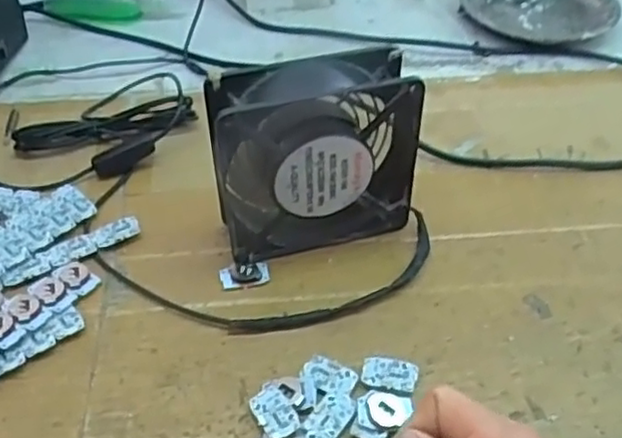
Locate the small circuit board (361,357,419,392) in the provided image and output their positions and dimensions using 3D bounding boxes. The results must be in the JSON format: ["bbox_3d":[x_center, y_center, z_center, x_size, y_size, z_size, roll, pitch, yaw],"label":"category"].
[{"bbox_3d":[0.043,0.086,0.374,0.029,0.007,0.020,12,46,12],"label":"small circuit board"}]

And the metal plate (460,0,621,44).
[{"bbox_3d":[0.220,-0.208,0.659,0.143,0.017,0.126,29,52,26],"label":"metal plate"}]

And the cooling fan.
[{"bbox_3d":[0.002,-0.036,0.417,0.120,0.115,0.041,-13,46,-13],"label":"cooling fan"}]

